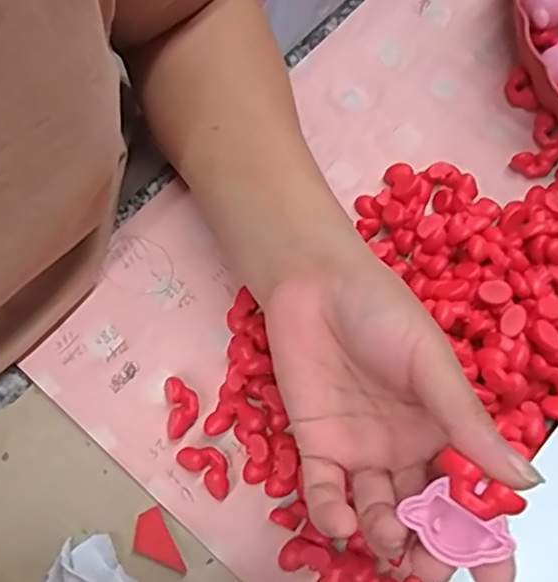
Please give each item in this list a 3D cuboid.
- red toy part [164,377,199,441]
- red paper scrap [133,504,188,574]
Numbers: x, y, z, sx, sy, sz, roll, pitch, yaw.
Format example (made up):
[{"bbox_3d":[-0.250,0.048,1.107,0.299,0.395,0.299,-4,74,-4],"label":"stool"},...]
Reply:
[{"bbox_3d":[-0.050,0.061,0.325,0.017,0.009,0.031,-6,71,-6],"label":"red toy part"},{"bbox_3d":[-0.060,0.125,0.306,0.018,0.004,0.033,-29,74,-8],"label":"red paper scrap"}]

